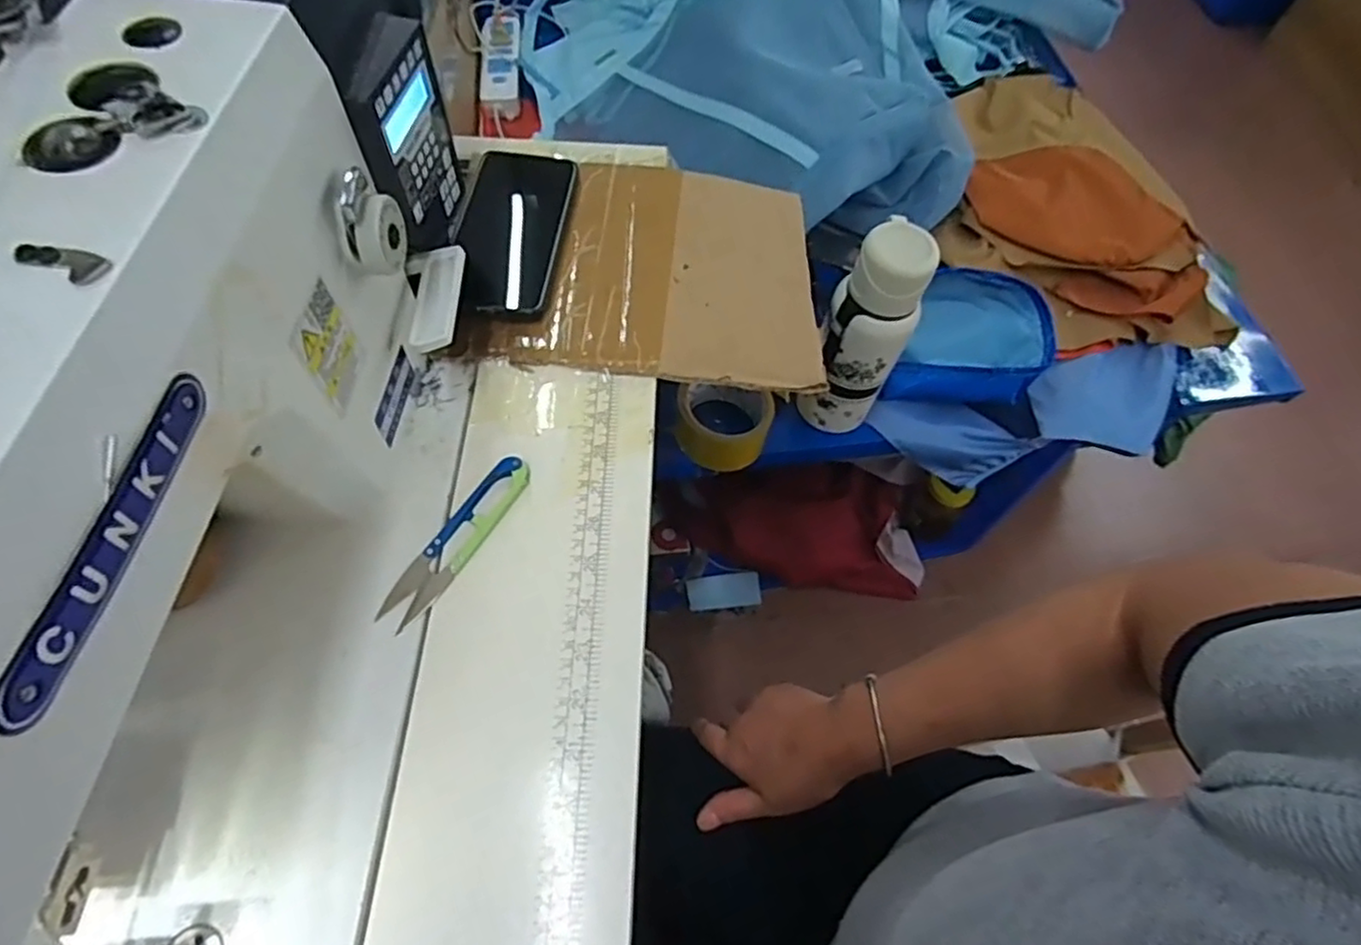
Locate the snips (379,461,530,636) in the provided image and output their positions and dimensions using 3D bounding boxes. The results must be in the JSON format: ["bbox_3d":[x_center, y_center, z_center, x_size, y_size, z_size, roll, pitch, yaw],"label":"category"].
[{"bbox_3d":[-0.131,0.038,0.401,0.027,0.010,0.116,32,65,14],"label":"snips"}]

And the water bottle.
[{"bbox_3d":[0.171,-0.126,0.636,0.075,0.215,0.073,25,64,11],"label":"water bottle"}]

